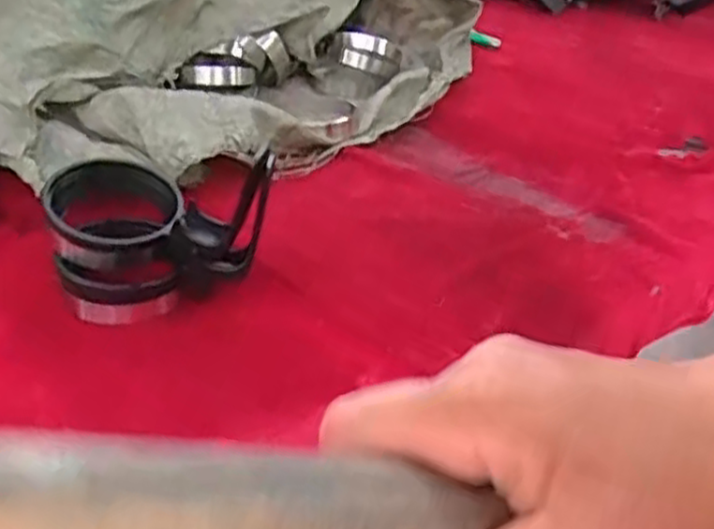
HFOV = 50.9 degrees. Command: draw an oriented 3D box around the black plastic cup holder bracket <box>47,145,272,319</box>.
[{"bbox_3d":[-0.108,-0.028,0.404,0.111,0.075,0.087,-10,37,-19],"label":"black plastic cup holder bracket"}]

